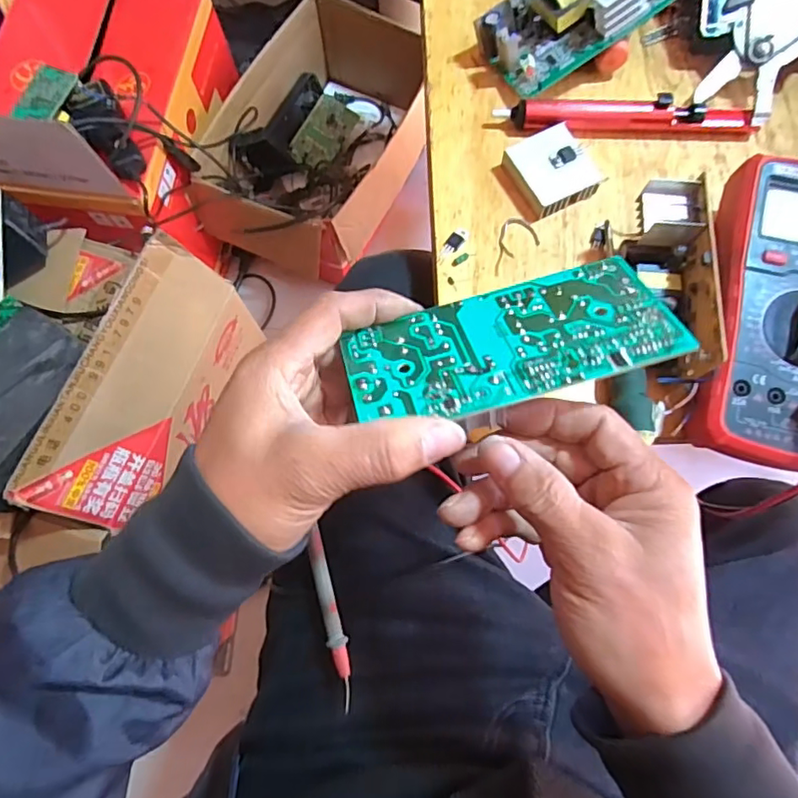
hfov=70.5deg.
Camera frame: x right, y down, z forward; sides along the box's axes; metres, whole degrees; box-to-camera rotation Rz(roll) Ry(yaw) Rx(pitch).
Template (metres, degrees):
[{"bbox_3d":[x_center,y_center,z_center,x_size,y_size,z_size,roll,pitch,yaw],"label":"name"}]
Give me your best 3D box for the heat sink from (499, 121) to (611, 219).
[{"bbox_3d":[0.107,-0.160,0.392,0.049,0.019,0.051,-26,74,-6],"label":"heat sink"}]

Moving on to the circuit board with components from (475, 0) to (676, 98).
[{"bbox_3d":[0.124,-0.276,0.403,0.120,0.036,0.068,-32,73,10],"label":"circuit board with components"}]

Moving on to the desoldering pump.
[{"bbox_3d":[0.163,-0.202,0.403,0.177,0.025,0.022,0,73,2],"label":"desoldering pump"}]

